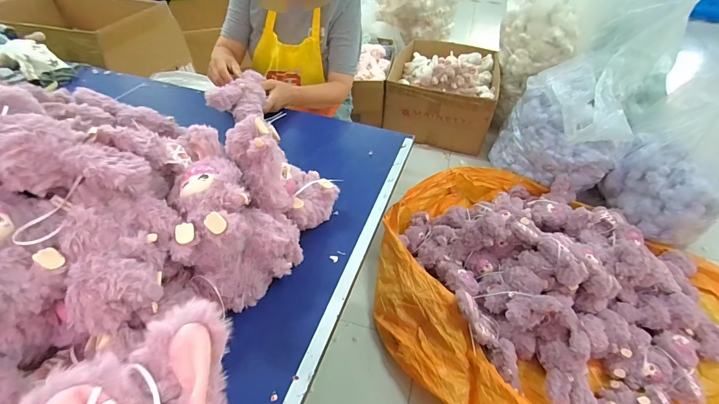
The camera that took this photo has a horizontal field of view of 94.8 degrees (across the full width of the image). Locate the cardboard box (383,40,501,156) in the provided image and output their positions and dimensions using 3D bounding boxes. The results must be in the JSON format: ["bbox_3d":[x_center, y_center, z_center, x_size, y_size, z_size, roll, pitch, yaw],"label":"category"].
[{"bbox_3d":[0.403,-0.541,1.662,0.527,0.322,0.484,13,47,10],"label":"cardboard box"}]

